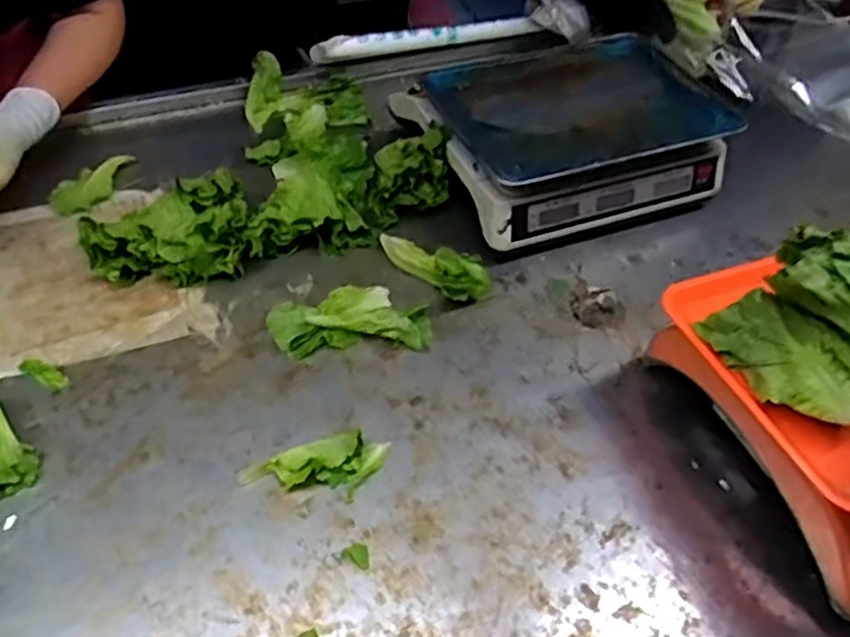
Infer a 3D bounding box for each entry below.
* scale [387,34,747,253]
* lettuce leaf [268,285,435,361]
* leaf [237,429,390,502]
[{"bbox_3d":[0.168,-0.235,0.926,0.336,0.112,0.293,-15,50,-19],"label":"scale"},{"bbox_3d":[-0.076,-0.005,0.738,0.161,0.031,0.086,-4,47,-9],"label":"lettuce leaf"},{"bbox_3d":[-0.090,0.128,0.620,0.124,0.027,0.047,-10,48,-14],"label":"leaf"}]

